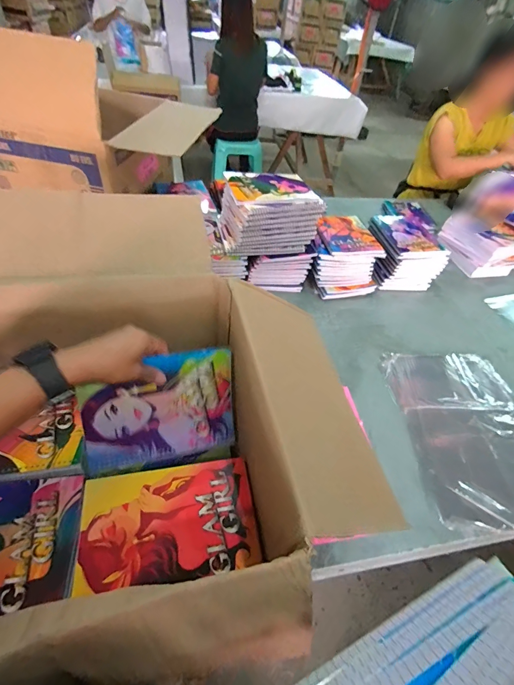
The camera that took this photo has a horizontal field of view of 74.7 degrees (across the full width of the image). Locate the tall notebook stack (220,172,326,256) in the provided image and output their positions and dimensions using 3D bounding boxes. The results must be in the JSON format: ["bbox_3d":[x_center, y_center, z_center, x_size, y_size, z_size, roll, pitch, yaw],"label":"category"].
[{"bbox_3d":[0.023,-0.322,0.843,0.219,0.126,0.169,-9,49,-15],"label":"tall notebook stack"}]

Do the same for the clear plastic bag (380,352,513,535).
[{"bbox_3d":[0.439,0.169,0.678,0.288,0.016,0.378,2,47,-6],"label":"clear plastic bag"}]

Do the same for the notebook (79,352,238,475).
[{"bbox_3d":[-0.130,0.093,0.461,0.200,0.152,0.010,-8,18,-19],"label":"notebook"}]

